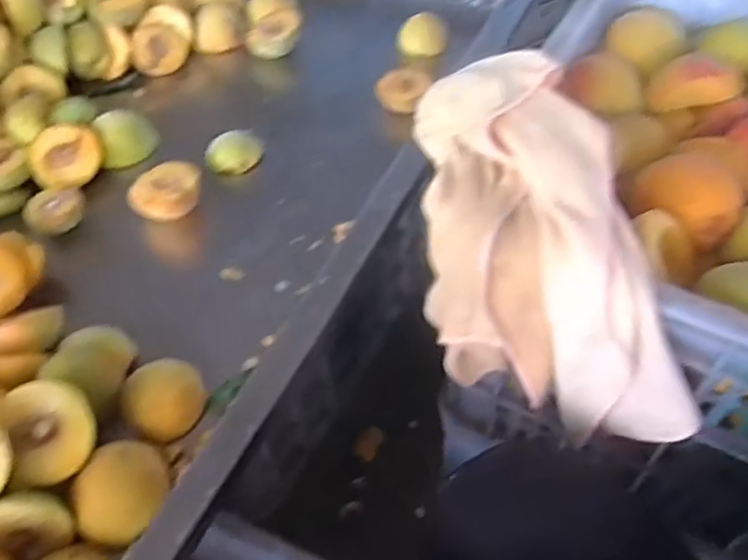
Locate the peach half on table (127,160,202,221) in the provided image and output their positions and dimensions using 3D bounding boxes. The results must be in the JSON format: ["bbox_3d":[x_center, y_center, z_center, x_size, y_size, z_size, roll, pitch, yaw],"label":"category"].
[{"bbox_3d":[-0.192,-0.079,0.625,0.065,0.036,0.059,-15,54,-8],"label":"peach half on table"}]

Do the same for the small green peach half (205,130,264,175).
[{"bbox_3d":[-0.137,-0.127,0.662,0.050,0.019,0.048,-2,53,2],"label":"small green peach half"}]

